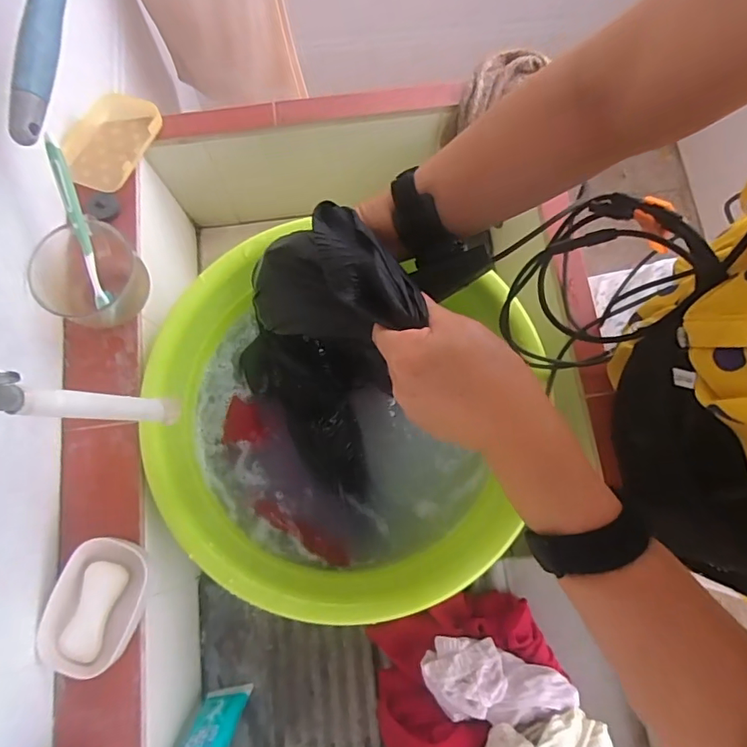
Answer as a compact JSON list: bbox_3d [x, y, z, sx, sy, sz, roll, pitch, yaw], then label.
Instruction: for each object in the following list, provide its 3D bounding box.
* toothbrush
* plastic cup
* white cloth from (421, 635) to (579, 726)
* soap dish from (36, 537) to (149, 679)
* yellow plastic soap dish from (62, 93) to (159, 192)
[{"bbox_3d":[-0.298,-0.150,0.508,0.016,0.016,0.164,-8,114,-3],"label":"toothbrush"},{"bbox_3d":[-0.299,-0.102,0.536,0.100,0.074,0.101,0,77,-1],"label":"plastic cup"},{"bbox_3d":[0.116,0.287,0.466,0.134,0.030,0.064,3,77,-1],"label":"white cloth"},{"bbox_3d":[-0.264,0.221,0.480,0.083,0.031,0.118,21,77,4],"label":"soap dish"},{"bbox_3d":[-0.320,-0.283,0.606,0.095,0.020,0.125,23,77,4],"label":"yellow plastic soap dish"}]

